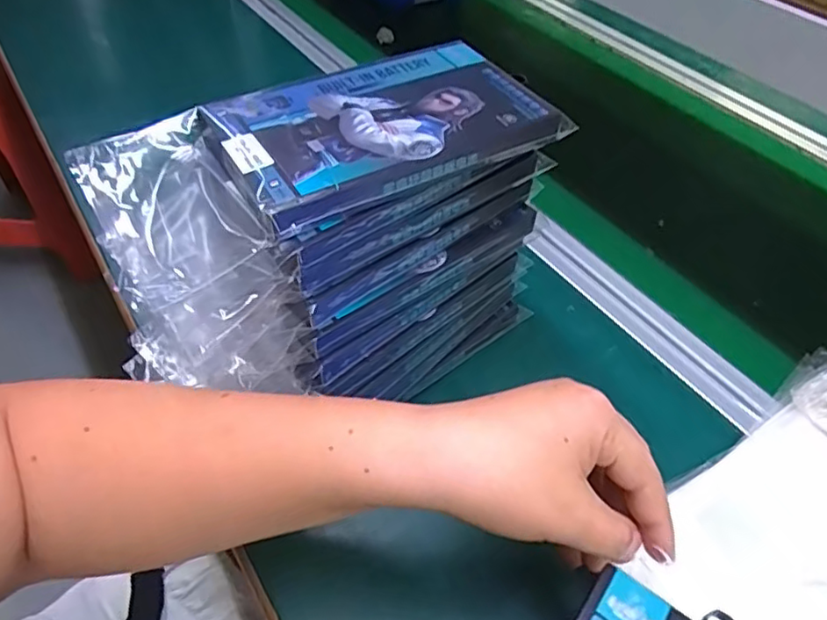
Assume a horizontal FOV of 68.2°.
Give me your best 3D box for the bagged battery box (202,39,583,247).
[{"bbox_3d":[-0.014,-0.097,0.318,0.163,0.019,0.097,-22,53,-22],"label":"bagged battery box"}]

